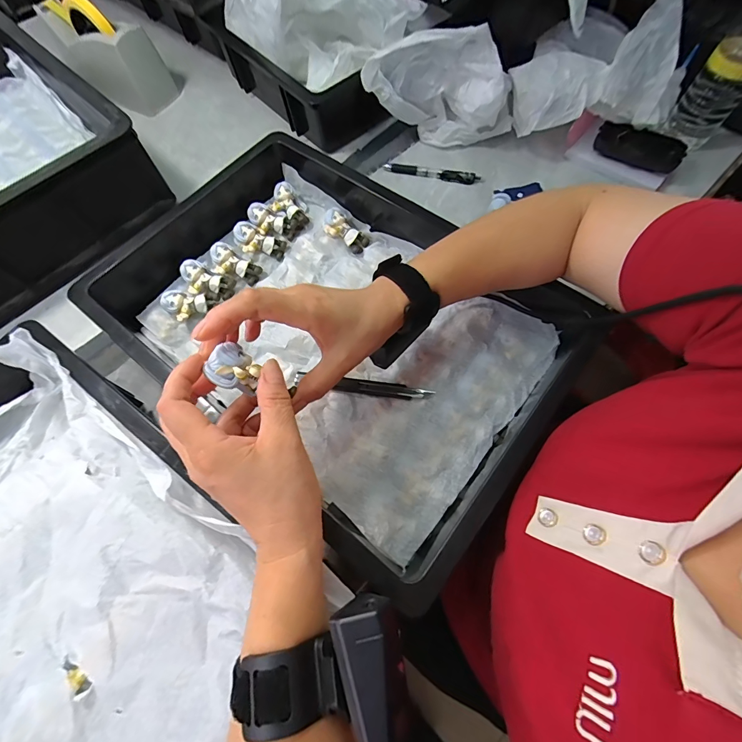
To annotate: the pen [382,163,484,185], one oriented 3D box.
[{"bbox_3d":[0.089,-0.287,0.531,0.144,0.013,0.012,14,28,12],"label":"pen"}]

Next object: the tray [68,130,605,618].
[{"bbox_3d":[-0.053,-0.060,0.383,0.480,0.100,0.306,37,73,15],"label":"tray"}]

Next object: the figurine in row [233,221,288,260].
[{"bbox_3d":[-0.140,-0.161,0.458,0.062,0.020,0.037,20,62,-21],"label":"figurine in row"}]

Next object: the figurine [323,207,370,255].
[{"bbox_3d":[-0.033,-0.174,0.457,0.064,0.020,0.034,41,67,-6],"label":"figurine"}]

